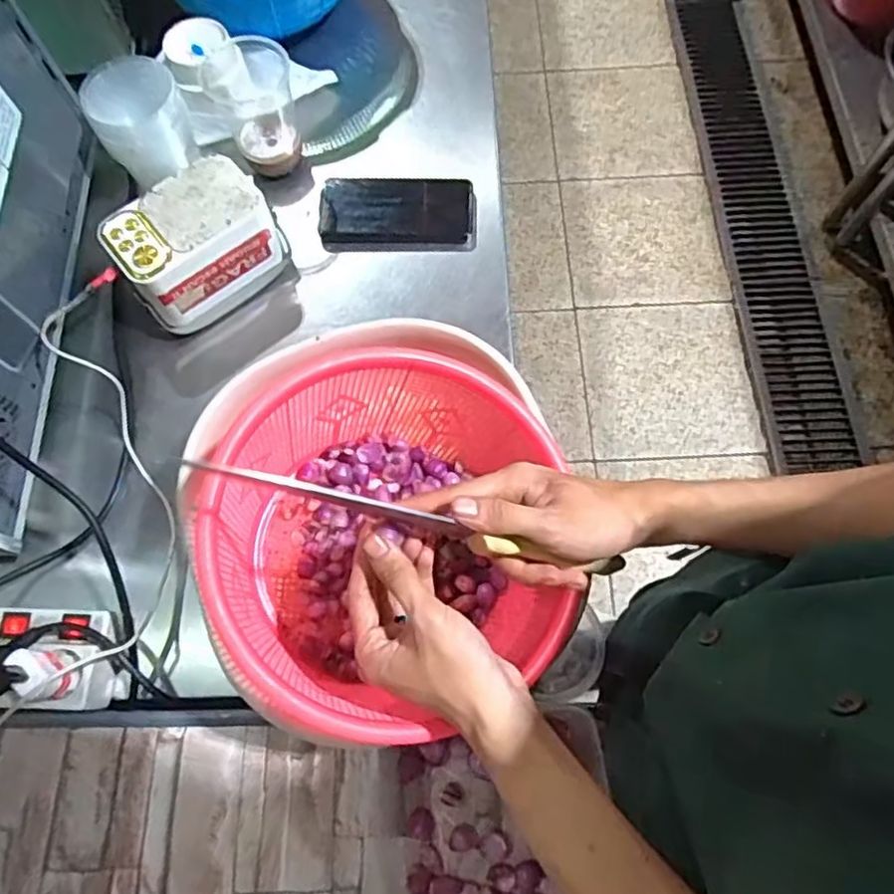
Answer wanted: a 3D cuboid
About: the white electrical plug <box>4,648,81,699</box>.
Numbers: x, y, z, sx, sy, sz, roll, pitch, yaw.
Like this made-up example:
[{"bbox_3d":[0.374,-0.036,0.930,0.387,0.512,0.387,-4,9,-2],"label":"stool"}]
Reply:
[{"bbox_3d":[-0.308,0.173,0.504,0.042,0.057,0.029,31,72,12],"label":"white electrical plug"}]

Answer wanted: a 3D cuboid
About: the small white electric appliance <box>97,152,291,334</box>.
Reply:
[{"bbox_3d":[-0.248,-0.203,0.653,0.147,0.079,0.096,-35,73,-13],"label":"small white electric appliance"}]

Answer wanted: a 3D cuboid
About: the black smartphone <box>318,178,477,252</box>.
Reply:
[{"bbox_3d":[-0.053,-0.254,0.715,0.166,0.019,0.086,-1,69,0],"label":"black smartphone"}]

